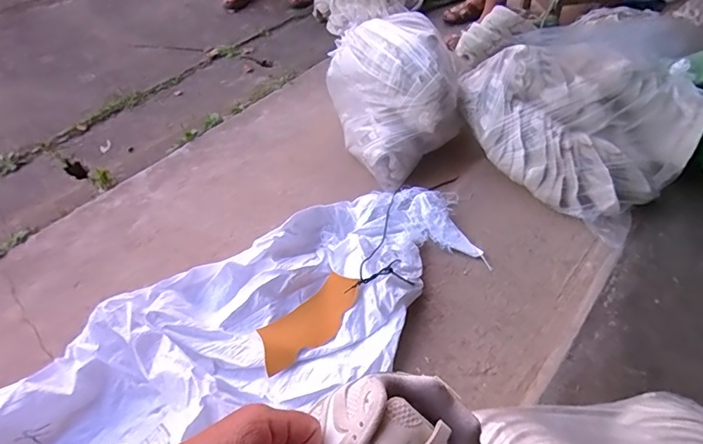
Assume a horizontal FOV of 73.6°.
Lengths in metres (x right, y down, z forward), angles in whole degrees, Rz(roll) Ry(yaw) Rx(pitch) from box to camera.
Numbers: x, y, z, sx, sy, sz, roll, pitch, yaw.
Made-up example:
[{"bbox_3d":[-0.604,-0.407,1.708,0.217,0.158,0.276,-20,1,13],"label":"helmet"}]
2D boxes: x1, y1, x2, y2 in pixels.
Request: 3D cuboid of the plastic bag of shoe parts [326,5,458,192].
[{"bbox_3d":[0.122,-0.361,1.286,0.324,0.252,0.465,-10,47,-5],"label":"plastic bag of shoe parts"}]

